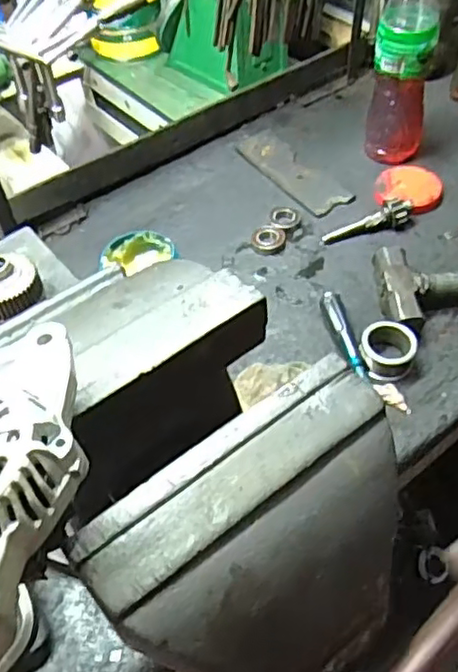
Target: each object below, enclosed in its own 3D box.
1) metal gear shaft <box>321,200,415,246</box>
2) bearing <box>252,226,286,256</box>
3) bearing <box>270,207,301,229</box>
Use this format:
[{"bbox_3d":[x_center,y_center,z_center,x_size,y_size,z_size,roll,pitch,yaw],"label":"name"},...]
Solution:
[{"bbox_3d":[0.179,-0.143,0.830,0.118,0.036,0.025,-17,51,5],"label":"metal gear shaft"},{"bbox_3d":[0.051,-0.124,0.836,0.044,0.009,0.045,1,51,4],"label":"bearing"},{"bbox_3d":[0.076,-0.160,0.866,0.039,0.010,0.039,-2,51,2],"label":"bearing"}]

